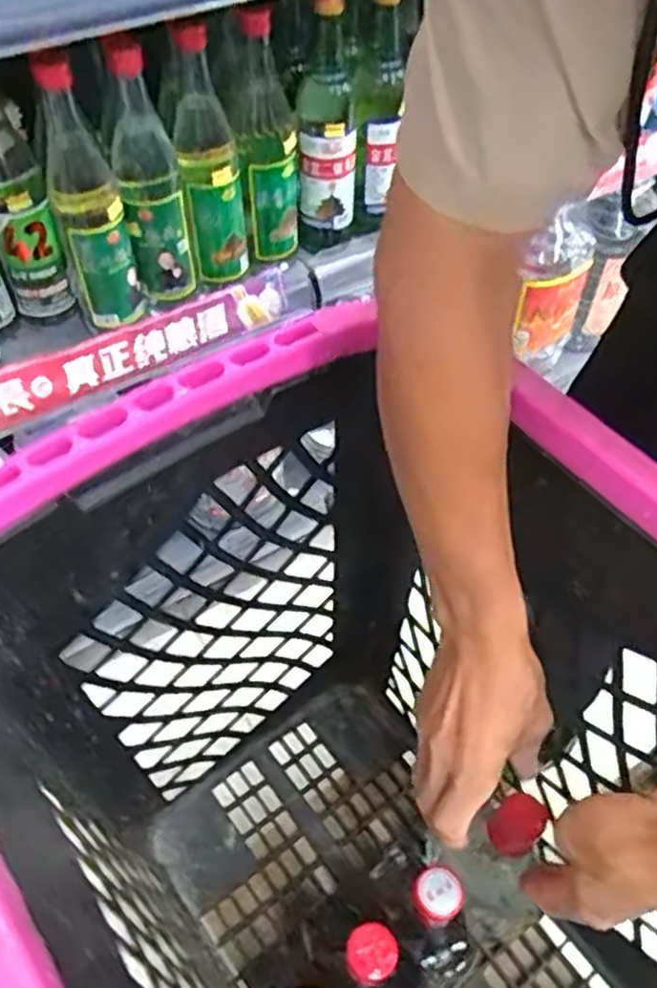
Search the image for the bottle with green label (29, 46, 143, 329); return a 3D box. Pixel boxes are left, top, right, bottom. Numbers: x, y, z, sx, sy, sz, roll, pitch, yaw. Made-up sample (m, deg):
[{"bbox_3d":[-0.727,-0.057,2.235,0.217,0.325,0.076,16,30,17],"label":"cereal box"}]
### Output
[{"bbox_3d":[-0.222,-0.274,0.700,0.058,0.241,0.075,-13,54,-11],"label":"bottle with green label"}]

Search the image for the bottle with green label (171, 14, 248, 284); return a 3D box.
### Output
[{"bbox_3d":[-0.116,-0.322,0.733,0.057,0.232,0.064,-9,54,-8],"label":"bottle with green label"}]

